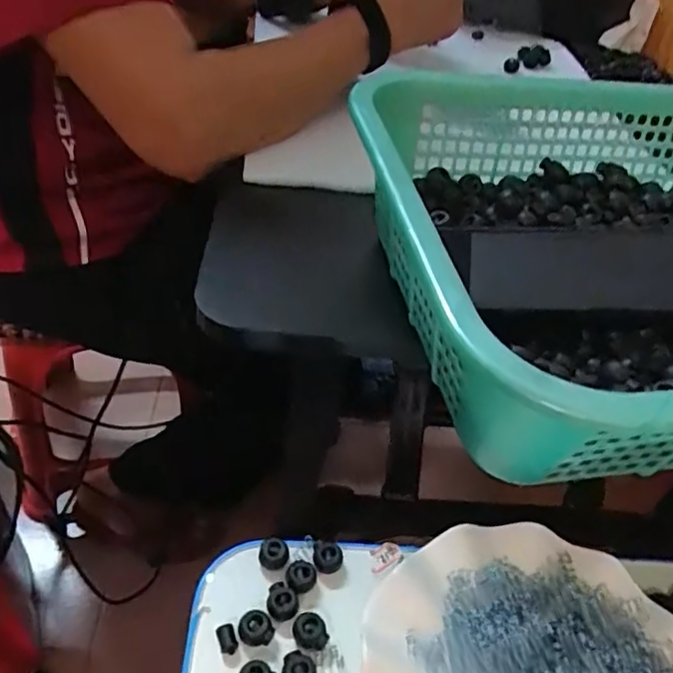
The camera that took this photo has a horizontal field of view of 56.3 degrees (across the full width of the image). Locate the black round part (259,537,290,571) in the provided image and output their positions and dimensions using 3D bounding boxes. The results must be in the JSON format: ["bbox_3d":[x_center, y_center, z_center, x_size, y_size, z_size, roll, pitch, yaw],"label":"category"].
[{"bbox_3d":[-0.037,0.128,0.371,0.017,0.009,0.015,-6,45,-8],"label":"black round part"}]

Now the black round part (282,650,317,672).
[{"bbox_3d":[-0.019,0.175,0.326,0.017,0.012,0.017,1,45,-1],"label":"black round part"}]

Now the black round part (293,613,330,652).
[{"bbox_3d":[-0.014,0.162,0.343,0.017,0.010,0.019,-12,46,-14],"label":"black round part"}]

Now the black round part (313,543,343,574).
[{"bbox_3d":[-0.005,0.132,0.372,0.017,0.013,0.014,1,45,-1],"label":"black round part"}]

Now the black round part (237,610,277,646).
[{"bbox_3d":[-0.043,0.157,0.340,0.018,0.011,0.015,-2,45,-4],"label":"black round part"}]

